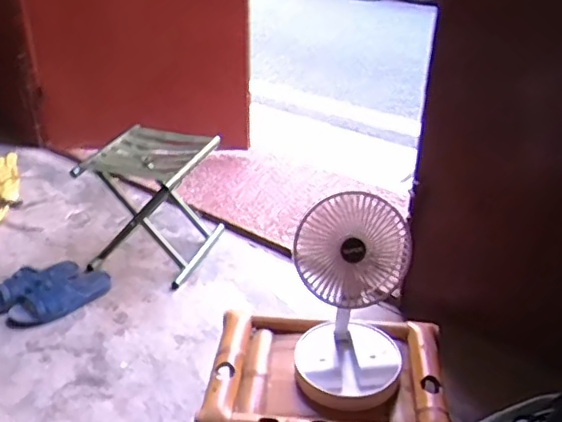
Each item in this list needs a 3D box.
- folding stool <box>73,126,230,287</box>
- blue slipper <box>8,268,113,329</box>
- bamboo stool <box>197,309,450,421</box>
[{"bbox_3d":[-0.342,-0.017,1.578,0.307,0.315,0.278,8,30,12],"label":"folding stool"},{"bbox_3d":[-0.529,0.202,1.429,0.099,0.054,0.256,23,36,33],"label":"blue slipper"},{"bbox_3d":[0.067,0.343,0.955,0.353,0.234,0.249,4,30,4],"label":"bamboo stool"}]

